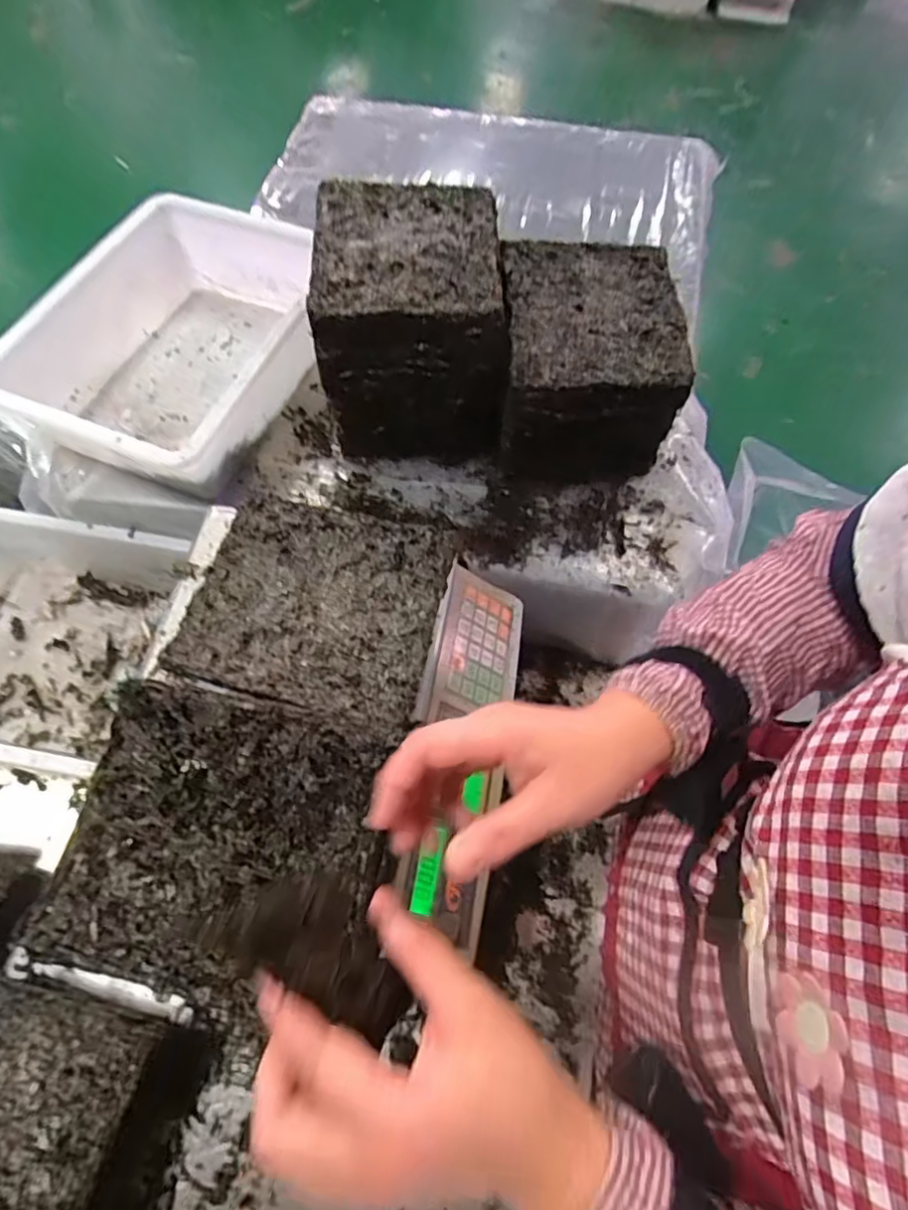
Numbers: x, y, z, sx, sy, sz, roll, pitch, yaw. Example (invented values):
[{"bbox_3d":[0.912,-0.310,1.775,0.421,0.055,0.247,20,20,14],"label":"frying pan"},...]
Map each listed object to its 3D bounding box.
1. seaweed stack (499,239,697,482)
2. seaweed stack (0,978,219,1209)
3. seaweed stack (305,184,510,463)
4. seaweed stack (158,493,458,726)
[{"bbox_3d":[0.140,-0.259,0.685,0.176,0.166,0.186,0,65,-2],"label":"seaweed stack"},{"bbox_3d":[-0.359,0.463,0.530,0.197,0.083,0.199,14,65,5],"label":"seaweed stack"},{"bbox_3d":[-0.043,-0.292,0.674,0.181,0.208,0.190,0,65,-2],"label":"seaweed stack"},{"bbox_3d":[-0.112,-0.003,0.503,0.194,0.015,0.173,13,65,5],"label":"seaweed stack"}]

